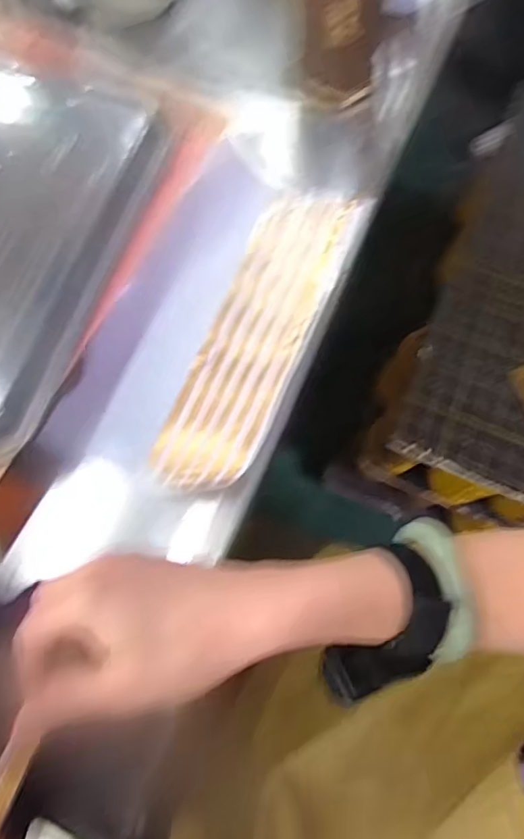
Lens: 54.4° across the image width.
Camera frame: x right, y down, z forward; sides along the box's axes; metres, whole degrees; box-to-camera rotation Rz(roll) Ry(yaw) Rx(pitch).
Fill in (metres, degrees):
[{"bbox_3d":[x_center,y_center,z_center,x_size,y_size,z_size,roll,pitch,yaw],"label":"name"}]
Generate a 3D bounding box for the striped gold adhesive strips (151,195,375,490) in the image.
[{"bbox_3d":[0.002,-0.079,0.437,0.087,0.020,0.296,24,74,5],"label":"striped gold adhesive strips"}]

